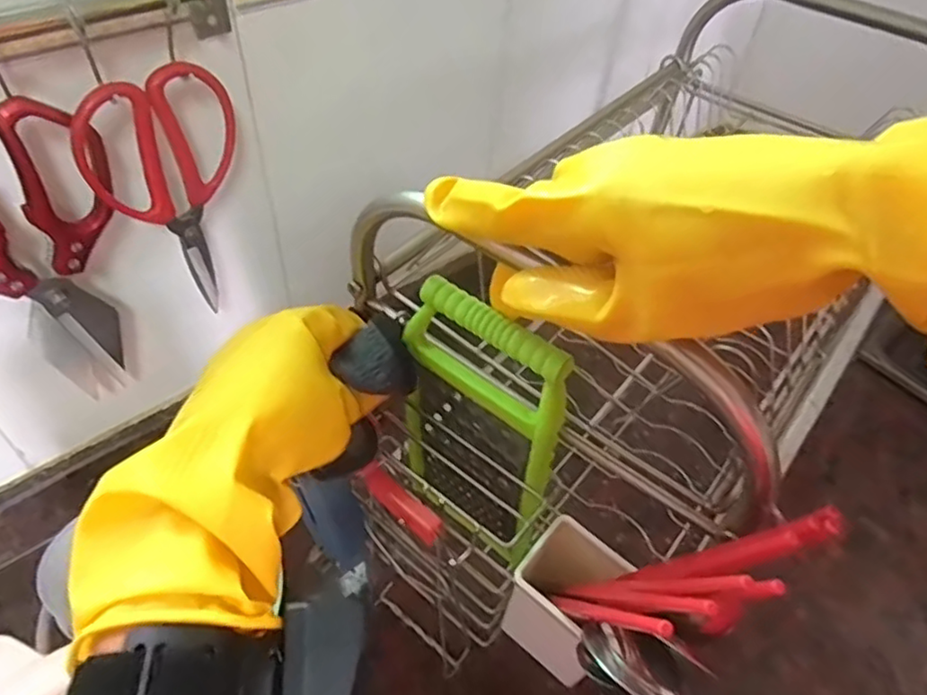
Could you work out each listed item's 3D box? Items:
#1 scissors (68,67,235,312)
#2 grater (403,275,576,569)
[{"bbox_3d":[-0.195,-0.101,0.438,0.099,0.171,0.016,-34,59,-29],"label":"scissors"},{"bbox_3d":[0.007,0.045,0.356,0.096,0.160,0.031,34,54,23],"label":"grater"}]

